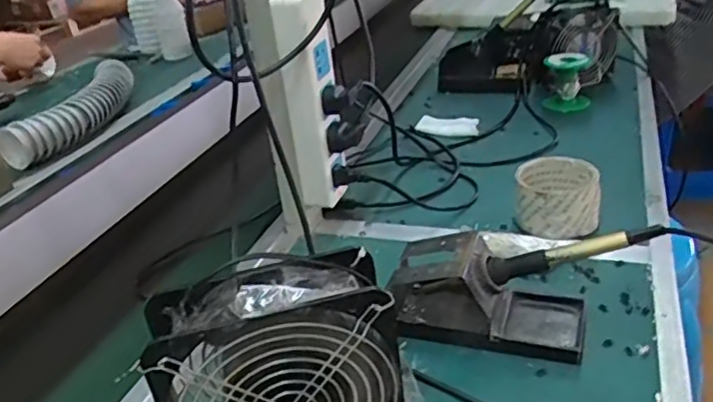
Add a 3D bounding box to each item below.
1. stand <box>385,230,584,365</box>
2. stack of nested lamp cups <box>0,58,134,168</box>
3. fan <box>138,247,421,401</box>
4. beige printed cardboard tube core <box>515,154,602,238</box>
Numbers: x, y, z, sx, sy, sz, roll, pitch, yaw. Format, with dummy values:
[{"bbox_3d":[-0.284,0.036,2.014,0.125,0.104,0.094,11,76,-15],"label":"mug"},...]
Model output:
[{"bbox_3d":[0.107,0.074,0.530,0.163,0.072,0.074,4,31,20],"label":"stand"},{"bbox_3d":[-0.471,-0.156,1.079,0.080,0.082,0.348,-1,30,11],"label":"stack of nested lamp cups"},{"bbox_3d":[-0.043,0.115,0.410,0.157,0.152,0.057,-12,29,-9],"label":"fan"},{"bbox_3d":[0.211,-0.002,0.662,0.084,0.059,0.084,1,30,15],"label":"beige printed cardboard tube core"}]

